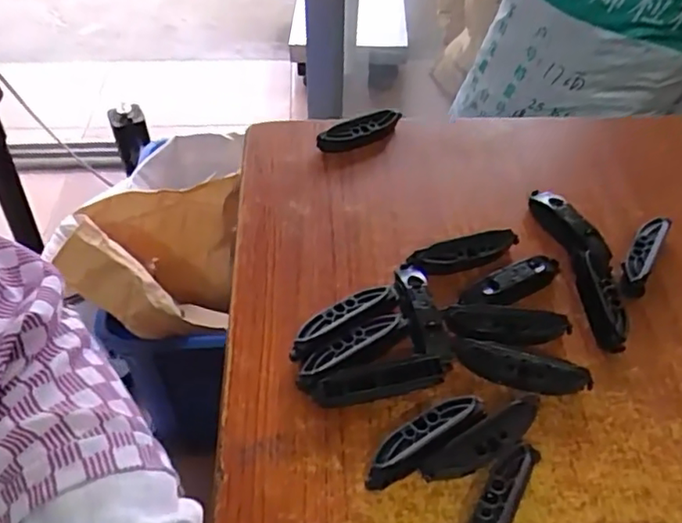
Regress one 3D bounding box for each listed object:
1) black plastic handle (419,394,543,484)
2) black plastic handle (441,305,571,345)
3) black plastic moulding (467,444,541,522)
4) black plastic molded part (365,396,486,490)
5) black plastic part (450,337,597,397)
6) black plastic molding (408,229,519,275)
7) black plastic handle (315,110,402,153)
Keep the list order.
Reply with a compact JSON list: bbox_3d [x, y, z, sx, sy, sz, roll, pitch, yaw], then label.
[{"bbox_3d":[0.079,0.101,0.342,0.074,0.022,0.019,-24,52,-20],"label":"black plastic handle"},{"bbox_3d":[0.106,0.044,0.395,0.078,0.019,0.023,4,48,4],"label":"black plastic handle"},{"bbox_3d":[0.080,0.129,0.320,0.019,0.018,0.077,25,53,21],"label":"black plastic moulding"},{"bbox_3d":[0.046,0.100,0.345,0.076,0.017,0.022,-28,54,-22],"label":"black plastic molded part"},{"bbox_3d":[0.108,0.066,0.371,0.080,0.021,0.020,13,49,12],"label":"black plastic part"},{"bbox_3d":[0.089,-0.004,0.439,0.081,0.021,0.020,-17,50,-15],"label":"black plastic molding"},{"bbox_3d":[0.016,-0.109,0.528,0.074,0.028,0.019,-14,49,-12],"label":"black plastic handle"}]

